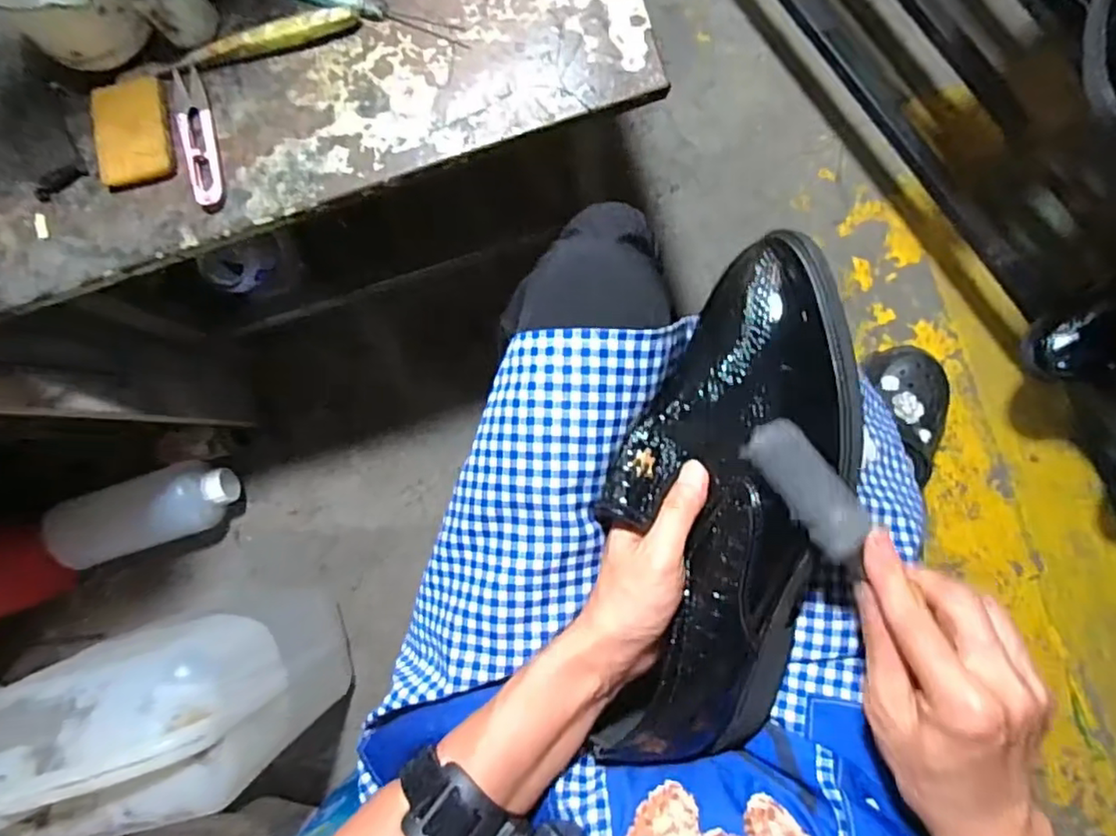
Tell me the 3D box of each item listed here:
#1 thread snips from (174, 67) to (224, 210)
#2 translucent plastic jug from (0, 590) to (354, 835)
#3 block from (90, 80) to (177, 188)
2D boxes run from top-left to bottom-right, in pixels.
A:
[{"bbox_3d":[-0.253,-0.197,0.431,0.021,0.006,0.099,-14,87,3],"label":"thread snips"},{"bbox_3d":[-0.382,0.293,0.646,0.219,0.310,0.158,-17,87,3],"label":"translucent plastic jug"},{"bbox_3d":[-0.302,-0.202,0.435,0.054,0.008,0.073,-9,87,3],"label":"block"}]

